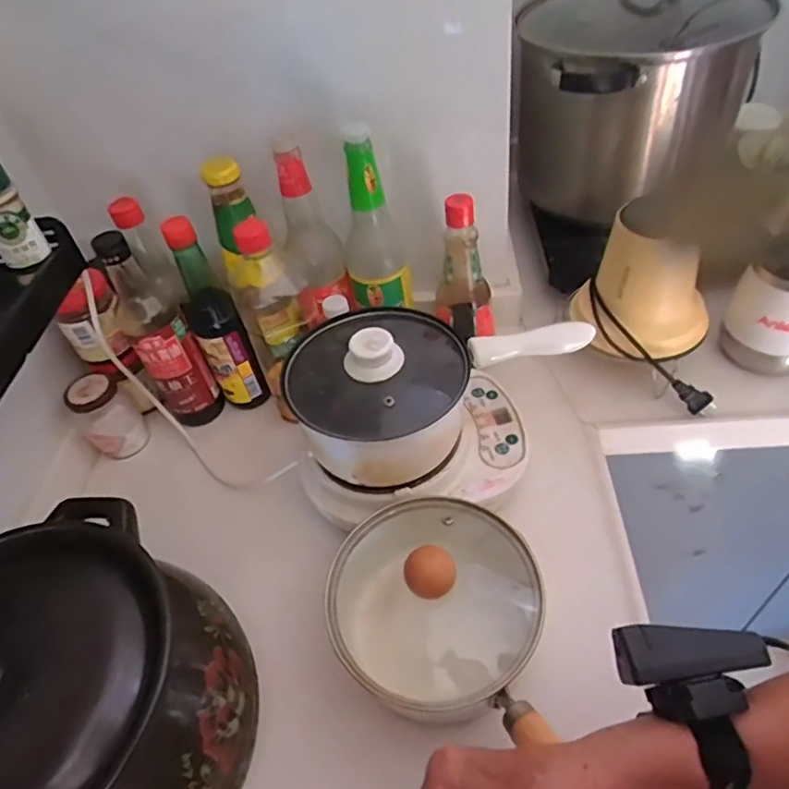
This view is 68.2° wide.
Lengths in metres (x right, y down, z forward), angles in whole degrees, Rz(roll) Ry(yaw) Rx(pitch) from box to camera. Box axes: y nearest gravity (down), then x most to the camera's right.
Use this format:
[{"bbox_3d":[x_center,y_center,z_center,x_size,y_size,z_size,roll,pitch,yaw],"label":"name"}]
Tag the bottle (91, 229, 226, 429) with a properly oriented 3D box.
[{"bbox_3d":[-0.258,-0.064,0.641,0.061,0.237,0.063,-33,54,-21],"label":"bottle"}]

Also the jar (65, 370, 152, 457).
[{"bbox_3d":[-0.328,0.026,0.670,0.061,0.092,0.052,-36,55,-23],"label":"jar"}]

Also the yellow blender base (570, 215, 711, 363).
[{"bbox_3d":[0.270,-0.104,0.636,0.145,0.122,0.111,19,54,21],"label":"yellow blender base"}]

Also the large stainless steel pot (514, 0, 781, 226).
[{"bbox_3d":[0.306,-0.424,0.791,0.275,0.265,0.305,3,50,9],"label":"large stainless steel pot"}]

